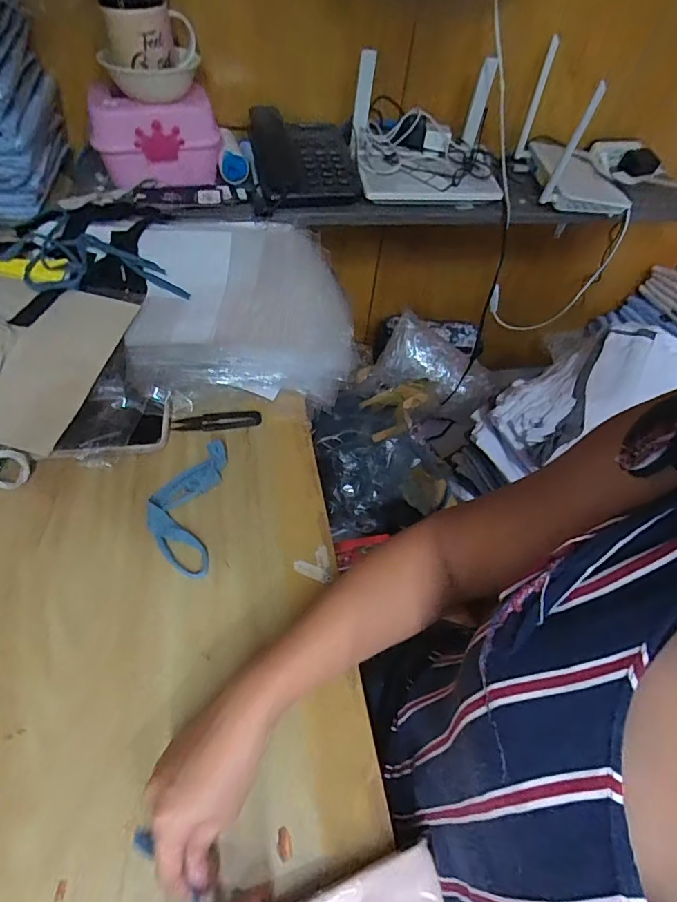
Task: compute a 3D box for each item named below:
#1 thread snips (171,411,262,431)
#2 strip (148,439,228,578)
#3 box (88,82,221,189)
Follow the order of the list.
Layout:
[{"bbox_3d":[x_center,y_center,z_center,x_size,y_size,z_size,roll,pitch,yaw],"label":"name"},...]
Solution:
[{"bbox_3d":[-0.139,-0.034,0.549,0.096,0.009,0.019,-5,54,-9],"label":"thread snips"},{"bbox_3d":[-0.153,0.052,0.471,0.065,0.025,0.138,4,53,-3],"label":"strip"},{"bbox_3d":[-0.260,-0.453,0.689,0.170,0.103,0.081,-9,55,-12],"label":"box"}]

